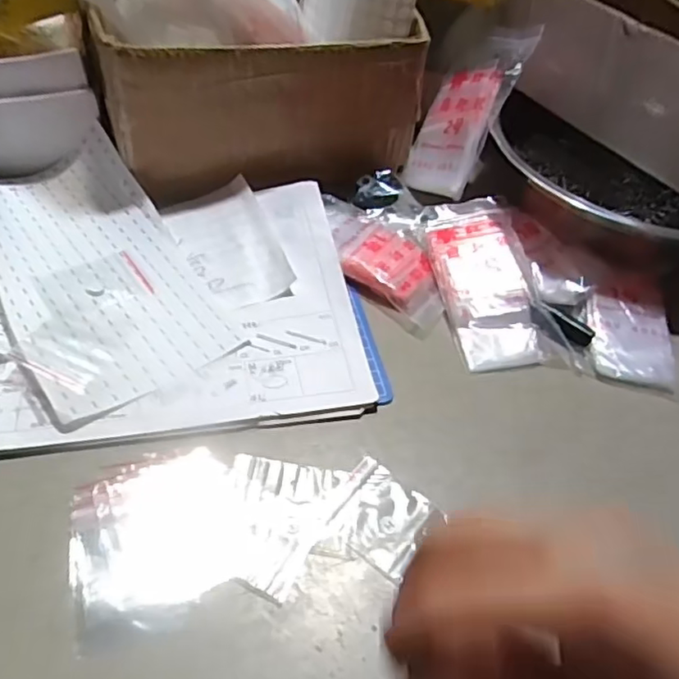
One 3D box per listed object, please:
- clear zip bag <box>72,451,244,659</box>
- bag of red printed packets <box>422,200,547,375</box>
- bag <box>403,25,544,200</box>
[{"bbox_3d":[-0.089,0.097,0.300,0.082,0.006,0.093,-9,50,-14],"label":"clear zip bag"},{"bbox_3d":[0.105,-0.047,0.445,0.065,0.031,0.153,-1,49,-8],"label":"bag of red printed packets"},{"bbox_3d":[0.105,-0.193,0.514,0.077,0.017,0.151,29,92,44],"label":"bag"}]

